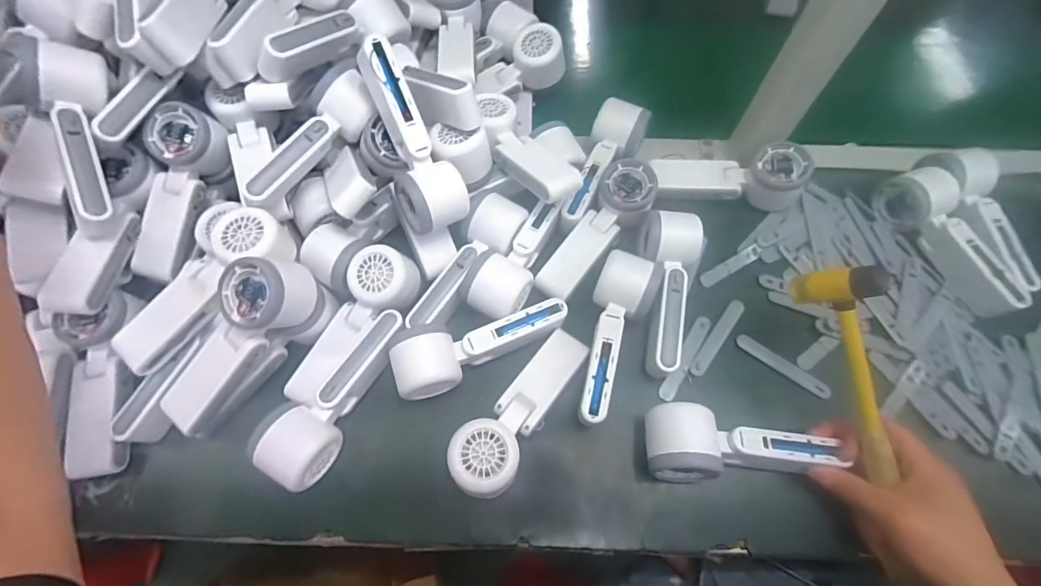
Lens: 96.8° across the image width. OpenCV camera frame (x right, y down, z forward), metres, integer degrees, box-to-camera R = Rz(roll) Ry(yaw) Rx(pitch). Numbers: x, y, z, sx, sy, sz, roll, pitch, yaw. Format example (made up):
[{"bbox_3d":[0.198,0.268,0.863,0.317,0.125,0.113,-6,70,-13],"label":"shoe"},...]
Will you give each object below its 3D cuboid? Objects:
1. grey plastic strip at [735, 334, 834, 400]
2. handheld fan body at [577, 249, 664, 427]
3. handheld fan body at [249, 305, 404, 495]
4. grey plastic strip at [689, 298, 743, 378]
[{"bbox_3d":[0.256,0.071,0.450,0.094,0.008,0.011,35,70,14],"label":"grey plastic strip"},{"bbox_3d":[0.086,0.042,0.432,0.058,0.041,0.165,17,67,7],"label":"handheld fan body"},{"bbox_3d":[-0.162,0.085,0.409,0.057,0.045,0.166,29,72,11],"label":"handheld fan body"},{"bbox_3d":[0.197,0.044,0.460,0.014,0.006,0.093,35,71,14],"label":"grey plastic strip"}]

